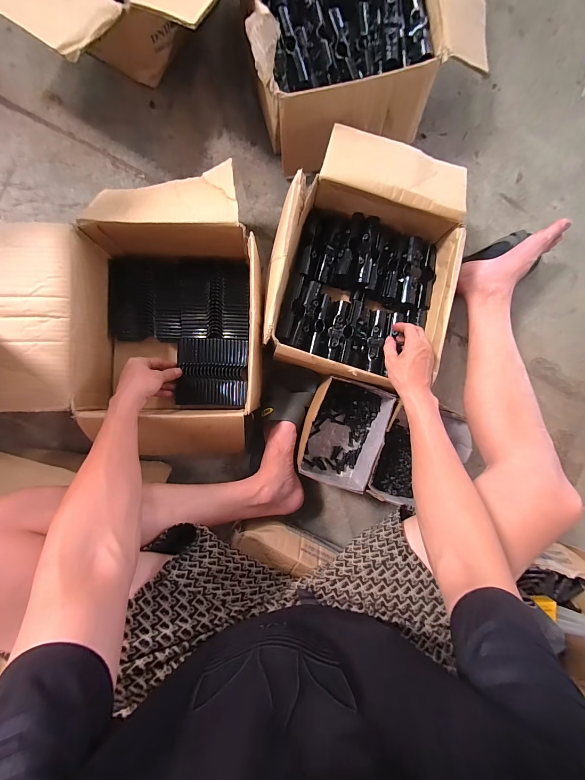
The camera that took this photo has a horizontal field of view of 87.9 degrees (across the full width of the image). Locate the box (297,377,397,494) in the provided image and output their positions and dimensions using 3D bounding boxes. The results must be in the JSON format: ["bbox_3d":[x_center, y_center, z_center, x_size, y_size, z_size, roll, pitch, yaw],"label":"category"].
[{"bbox_3d":[0.098,0.082,0.612,0.141,0.091,0.199,19,89,-4],"label":"box"}]

